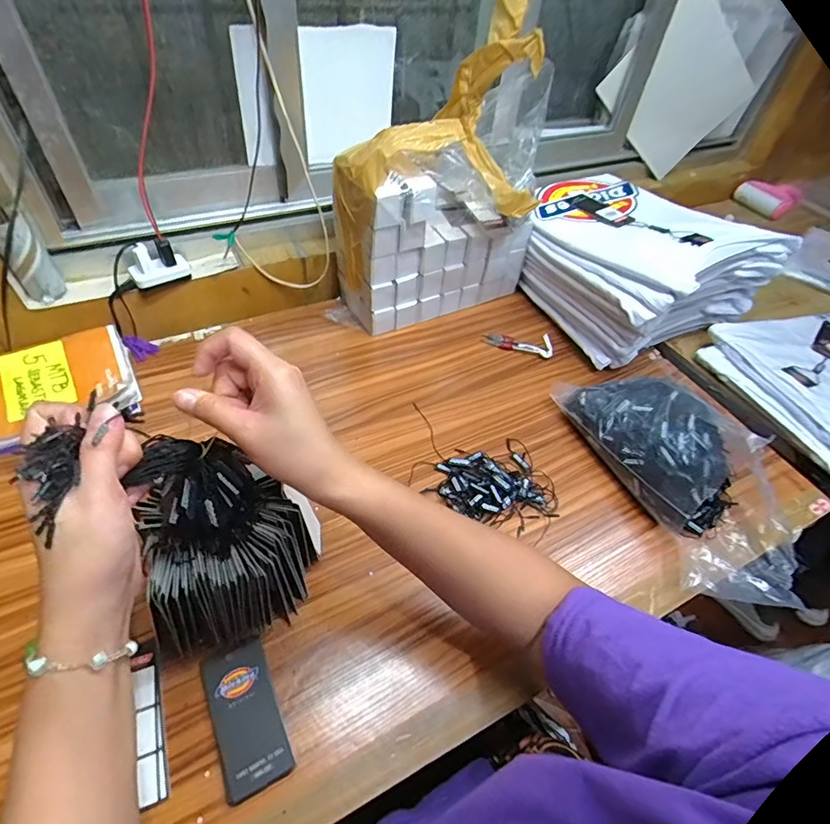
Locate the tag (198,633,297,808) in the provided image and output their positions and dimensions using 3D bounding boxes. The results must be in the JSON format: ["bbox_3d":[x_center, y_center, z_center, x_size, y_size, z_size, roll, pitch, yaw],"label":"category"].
[{"bbox_3d":[-0.141,0.249,0.390,0.053,0.006,0.108,-21,54,-20],"label":"tag"}]

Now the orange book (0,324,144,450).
[{"bbox_3d":[-0.466,-0.030,0.583,0.203,0.021,0.146,-21,55,-23],"label":"orange book"}]

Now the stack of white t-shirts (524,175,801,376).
[{"bbox_3d":[0.338,-0.240,0.749,0.285,0.152,0.303,-20,55,-22],"label":"stack of white t-shirts"}]

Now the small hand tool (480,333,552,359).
[{"bbox_3d":[0.159,-0.108,0.732,0.107,0.015,0.050,11,49,2],"label":"small hand tool"}]

